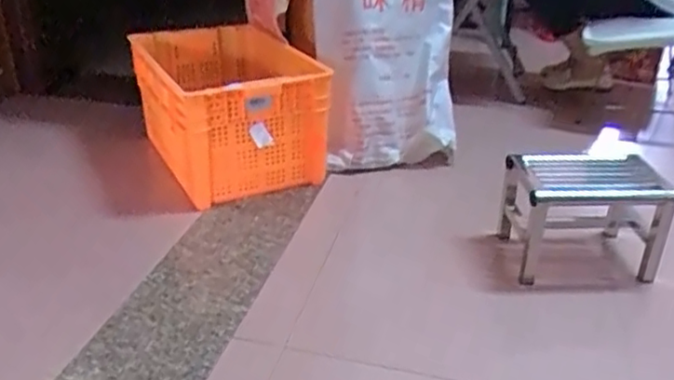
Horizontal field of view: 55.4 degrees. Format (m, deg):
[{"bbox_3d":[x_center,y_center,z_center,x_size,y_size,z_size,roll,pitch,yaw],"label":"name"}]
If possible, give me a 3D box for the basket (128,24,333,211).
[{"bbox_3d":[-0.354,-0.270,1.923,0.442,0.327,0.696,-15,32,-27],"label":"basket"}]

